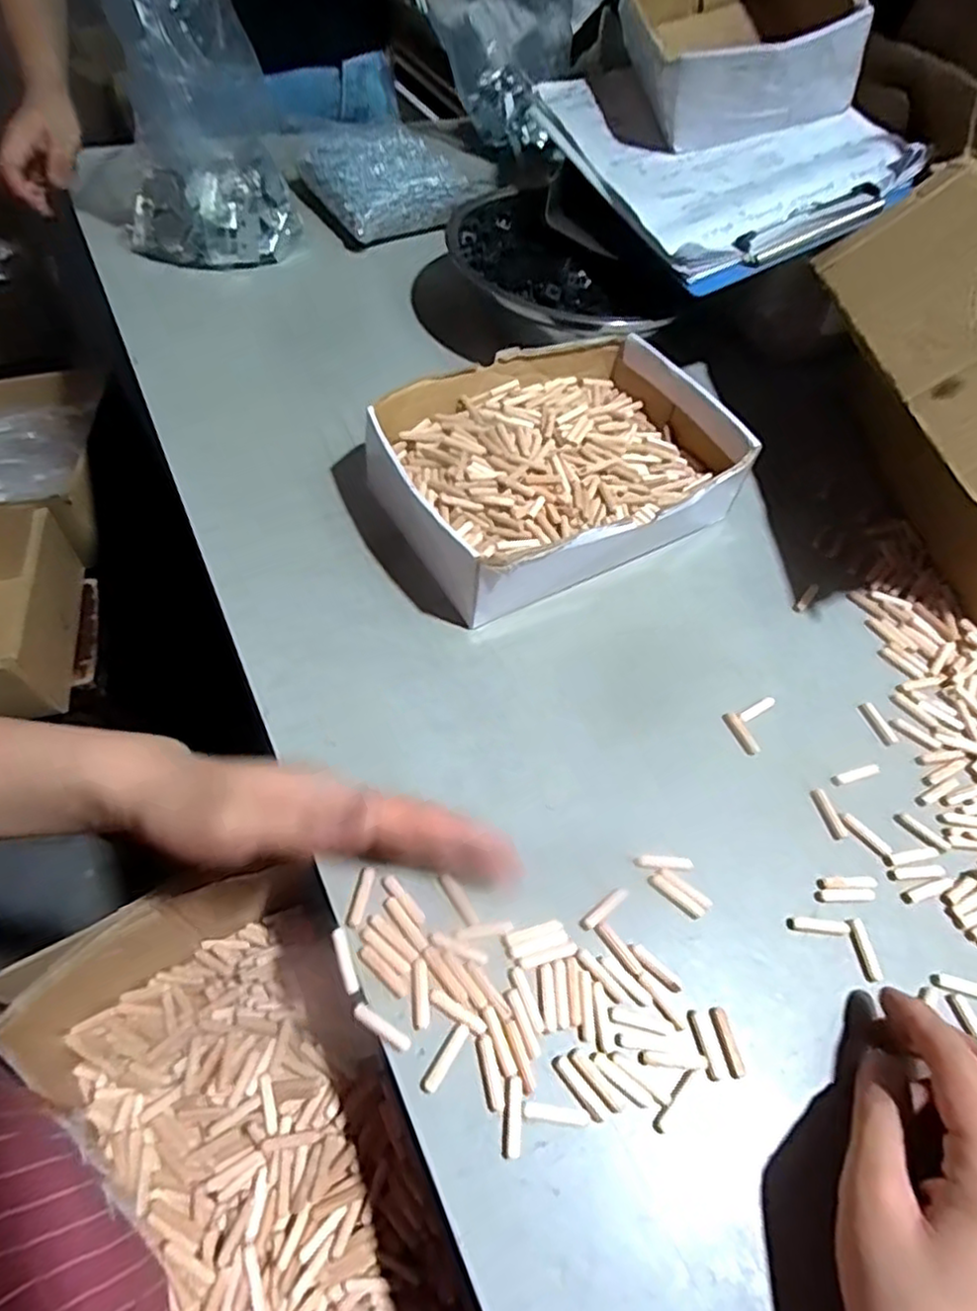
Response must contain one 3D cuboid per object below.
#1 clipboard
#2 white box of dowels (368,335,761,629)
[{"bbox_3d":[0.193,-0.439,0.572,0.210,0.020,0.298,-22,64,1],"label":"clipboard"},{"bbox_3d":[0.051,-0.141,0.493,0.247,0.062,0.192,-27,62,-21],"label":"white box of dowels"}]

